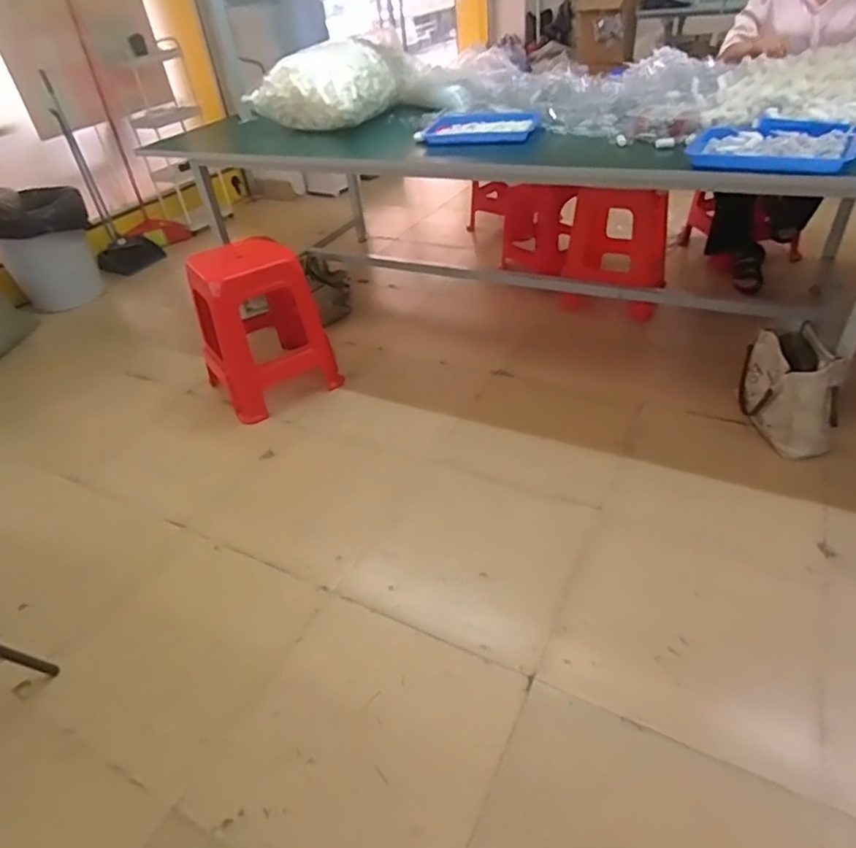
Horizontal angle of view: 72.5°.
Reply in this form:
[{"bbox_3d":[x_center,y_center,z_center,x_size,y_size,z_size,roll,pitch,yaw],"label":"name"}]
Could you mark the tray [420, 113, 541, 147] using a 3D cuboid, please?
[{"bbox_3d":[0.156,-0.895,1.768,0.353,0.037,0.205,5,41,14],"label":"tray"}]

